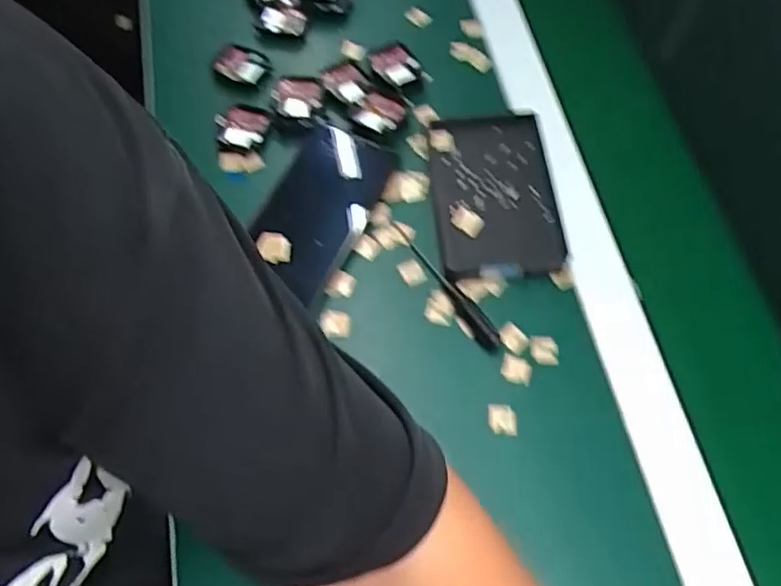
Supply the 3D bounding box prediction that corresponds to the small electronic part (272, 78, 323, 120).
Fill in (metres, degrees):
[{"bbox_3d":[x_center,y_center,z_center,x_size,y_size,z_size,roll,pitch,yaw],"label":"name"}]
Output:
[{"bbox_3d":[-0.077,-0.158,0.530,0.039,0.016,0.040,4,64,0],"label":"small electronic part"}]

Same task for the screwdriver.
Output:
[{"bbox_3d":[0.040,-0.008,0.468,0.014,0.014,0.123,-30,69,-15],"label":"screwdriver"}]

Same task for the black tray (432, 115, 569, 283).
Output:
[{"bbox_3d":[0.079,-0.077,0.493,0.088,0.023,0.135,-4,64,-4],"label":"black tray"}]

